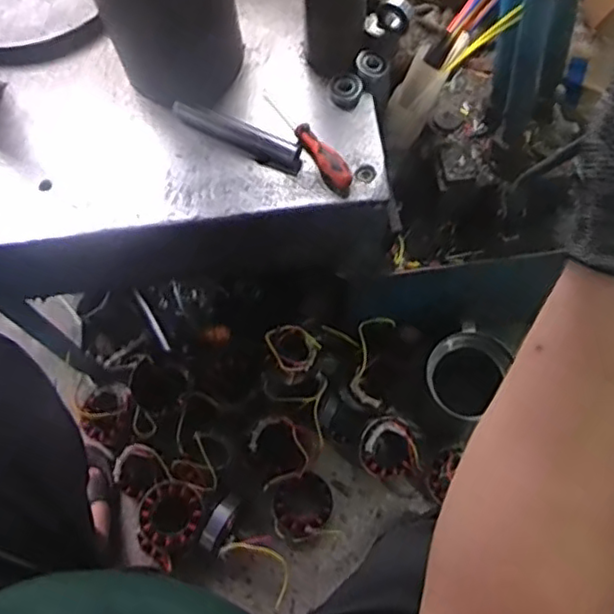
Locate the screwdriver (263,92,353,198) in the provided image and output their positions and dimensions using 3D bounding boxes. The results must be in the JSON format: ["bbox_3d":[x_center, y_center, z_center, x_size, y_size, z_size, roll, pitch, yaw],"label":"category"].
[{"bbox_3d":[0.001,-0.173,0.650,0.025,0.024,0.148,-30,70,-9],"label":"screwdriver"}]

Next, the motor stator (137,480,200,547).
[{"bbox_3d":[-0.189,0.285,0.882,0.084,0.029,0.081,-1,68,3],"label":"motor stator"}]

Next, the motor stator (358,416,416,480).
[{"bbox_3d":[0.117,0.205,0.932,0.085,0.090,0.038,-54,30,-1],"label":"motor stator"}]

